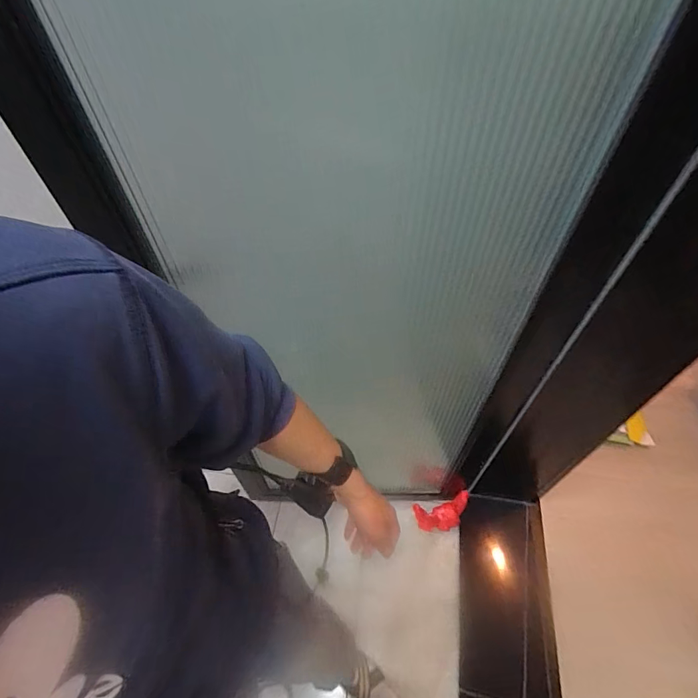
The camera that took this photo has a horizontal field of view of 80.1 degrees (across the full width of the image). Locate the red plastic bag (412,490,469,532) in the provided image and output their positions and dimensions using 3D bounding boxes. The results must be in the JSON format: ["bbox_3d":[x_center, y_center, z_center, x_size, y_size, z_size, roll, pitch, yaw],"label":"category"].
[{"bbox_3d":[0.320,0.548,1.393,0.196,0.062,0.095,-30,47,15],"label":"red plastic bag"}]

